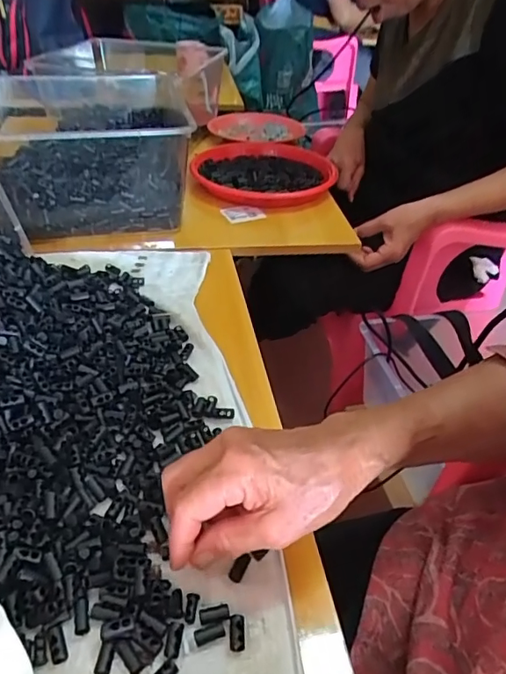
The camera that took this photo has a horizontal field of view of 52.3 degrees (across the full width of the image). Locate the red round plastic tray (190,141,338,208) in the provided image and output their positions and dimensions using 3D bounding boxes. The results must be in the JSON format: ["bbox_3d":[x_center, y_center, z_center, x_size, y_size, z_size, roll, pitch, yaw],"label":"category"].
[{"bbox_3d":[0.017,-0.284,0.869,0.230,0.035,0.260,5,38,0],"label":"red round plastic tray"}]

